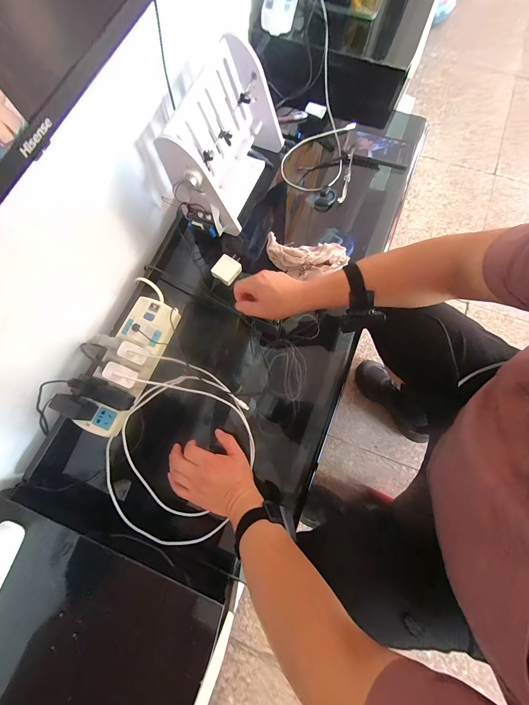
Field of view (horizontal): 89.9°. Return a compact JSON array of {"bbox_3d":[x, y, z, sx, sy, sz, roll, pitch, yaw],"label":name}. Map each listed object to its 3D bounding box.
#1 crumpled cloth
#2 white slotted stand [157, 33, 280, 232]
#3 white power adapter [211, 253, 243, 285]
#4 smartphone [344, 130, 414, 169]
[{"bbox_3d":[0.088,-0.198,0.555,0.167,0.029,0.083,9,76,3],"label":"crumpled cloth"},{"bbox_3d":[-0.074,-0.412,0.537,0.130,0.174,0.280,19,77,6],"label":"white slotted stand"},{"bbox_3d":[-0.075,-0.178,0.556,0.045,0.022,0.063,34,79,9],"label":"white power adapter"},{"bbox_3d":[0.275,-0.493,0.641,0.159,0.014,0.076,18,77,6],"label":"smartphone"}]

